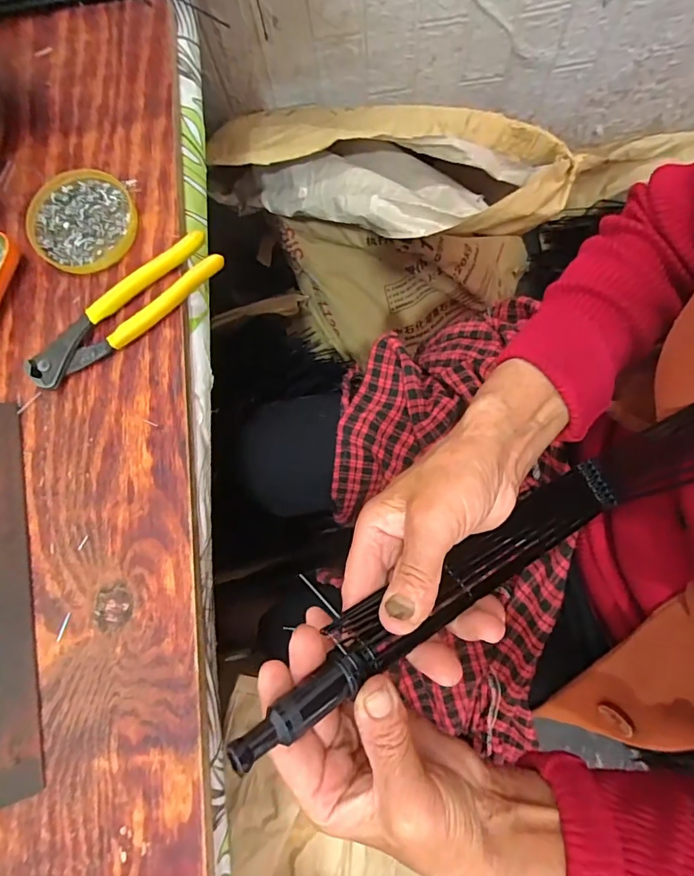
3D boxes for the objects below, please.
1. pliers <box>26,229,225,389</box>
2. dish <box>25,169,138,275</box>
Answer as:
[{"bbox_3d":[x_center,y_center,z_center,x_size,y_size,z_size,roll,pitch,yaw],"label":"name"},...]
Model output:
[{"bbox_3d":[-0.169,-0.095,0.349,0.162,0.017,0.036,-38,79,-1],"label":"pliers"},{"bbox_3d":[-0.212,-0.173,0.367,0.085,0.009,0.080,-1,81,6],"label":"dish"}]

